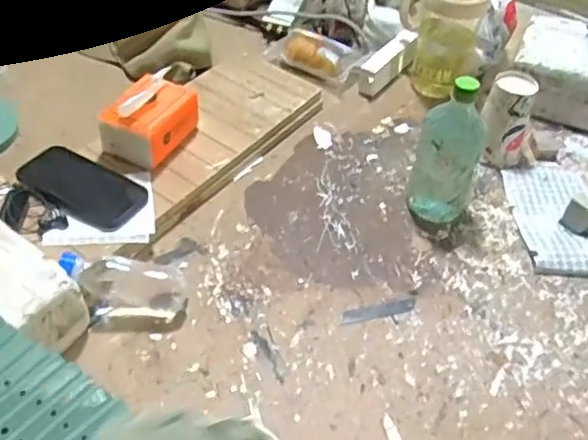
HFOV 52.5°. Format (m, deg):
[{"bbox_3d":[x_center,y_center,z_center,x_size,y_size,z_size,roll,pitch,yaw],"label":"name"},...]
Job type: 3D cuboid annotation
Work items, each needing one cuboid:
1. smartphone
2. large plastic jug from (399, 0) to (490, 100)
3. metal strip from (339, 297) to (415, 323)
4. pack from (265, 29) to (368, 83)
[{"bbox_3d":[-0.275,-0.045,0.775,0.165,0.009,0.095,25,42,11],"label":"smartphone"},{"bbox_3d":[0.253,-0.340,1.020,0.152,0.226,0.104,13,47,8],"label":"large plastic jug"},{"bbox_3d":[0.103,0.109,0.722,0.095,0.004,0.018,-9,47,-12],"label":"metal strip"},{"bbox_3d":[0.040,-0.305,1.084,0.167,0.046,0.101,23,49,17],"label":"pack"}]

